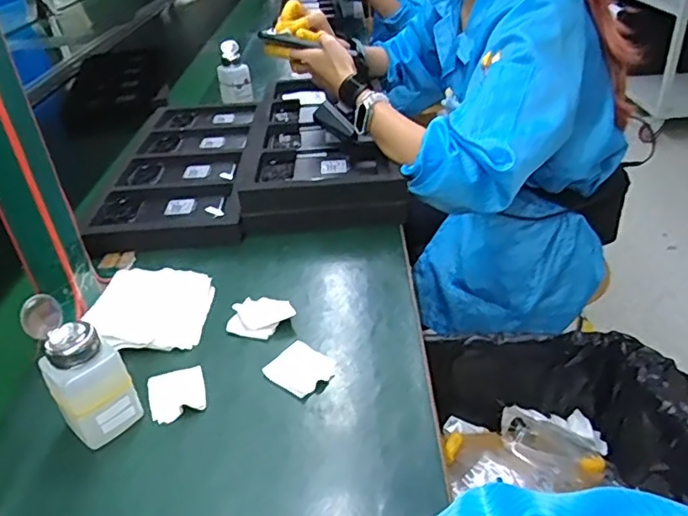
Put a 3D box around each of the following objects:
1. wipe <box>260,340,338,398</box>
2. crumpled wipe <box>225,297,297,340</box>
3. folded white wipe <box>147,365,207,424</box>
[{"bbox_3d":[-0.041,0.107,0.541,0.056,0.009,0.054,24,44,35],"label":"wipe"},{"bbox_3d":[-0.087,0.063,0.600,0.064,0.017,0.057,13,39,24],"label":"crumpled wipe"},{"bbox_3d":[-0.154,0.126,0.523,0.049,0.008,0.054,-14,36,-14],"label":"folded white wipe"}]

